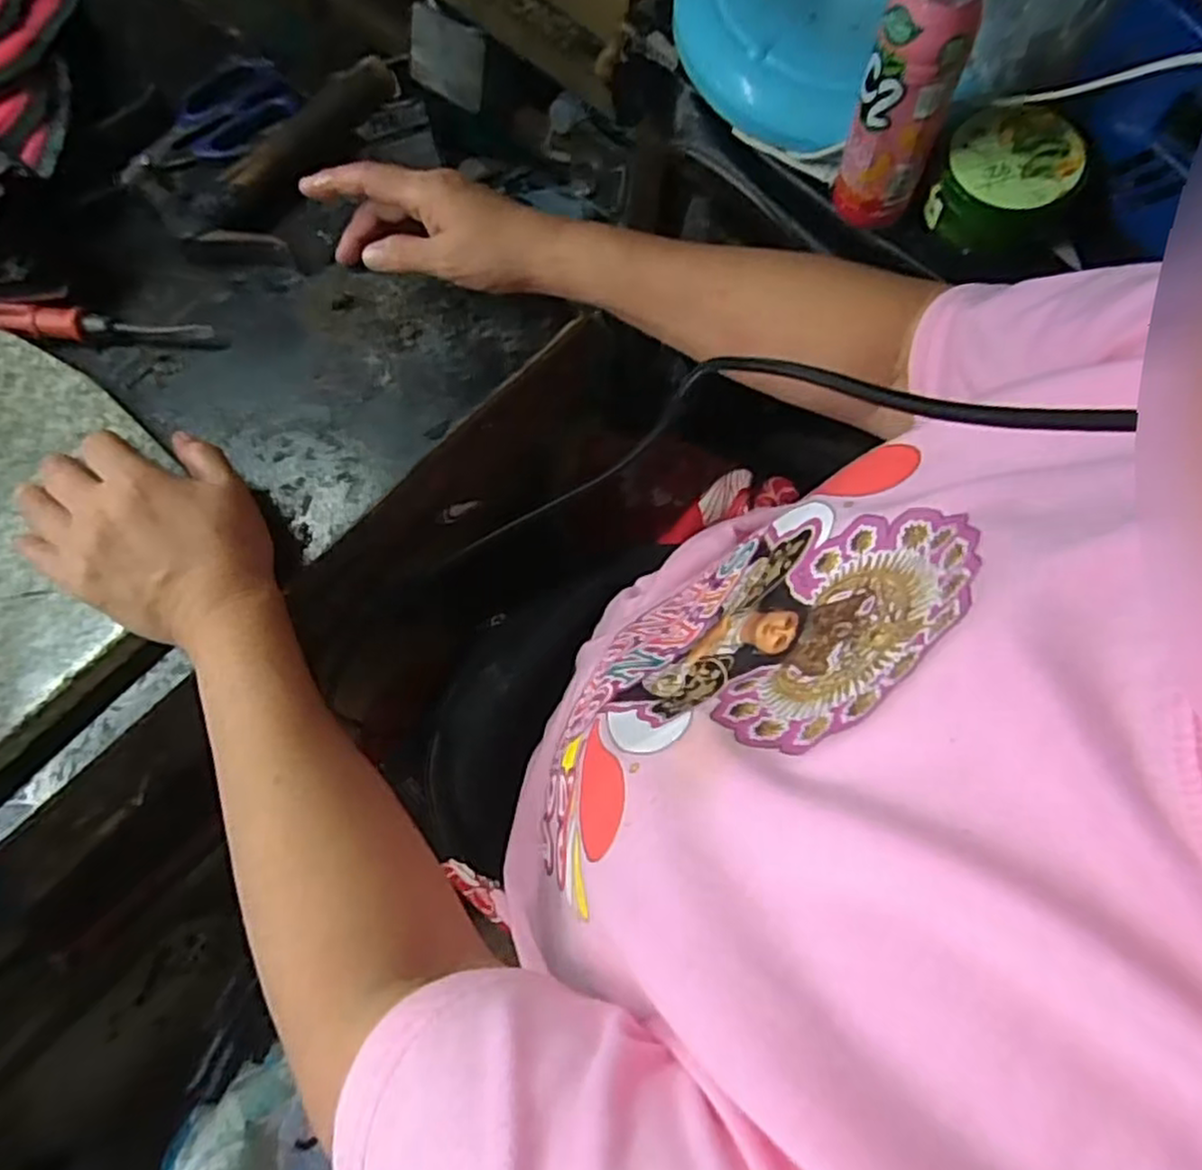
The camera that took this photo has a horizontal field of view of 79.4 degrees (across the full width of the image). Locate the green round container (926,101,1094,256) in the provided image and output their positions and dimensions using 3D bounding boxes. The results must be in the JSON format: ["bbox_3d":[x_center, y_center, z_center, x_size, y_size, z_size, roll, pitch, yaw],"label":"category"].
[{"bbox_3d":[0.314,-0.316,0.564,0.091,0.059,0.086,-1,72,2],"label":"green round container"}]

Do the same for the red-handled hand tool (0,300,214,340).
[{"bbox_3d":[-0.329,-0.164,0.454,0.169,0.020,0.018,2,72,3],"label":"red-handled hand tool"}]

